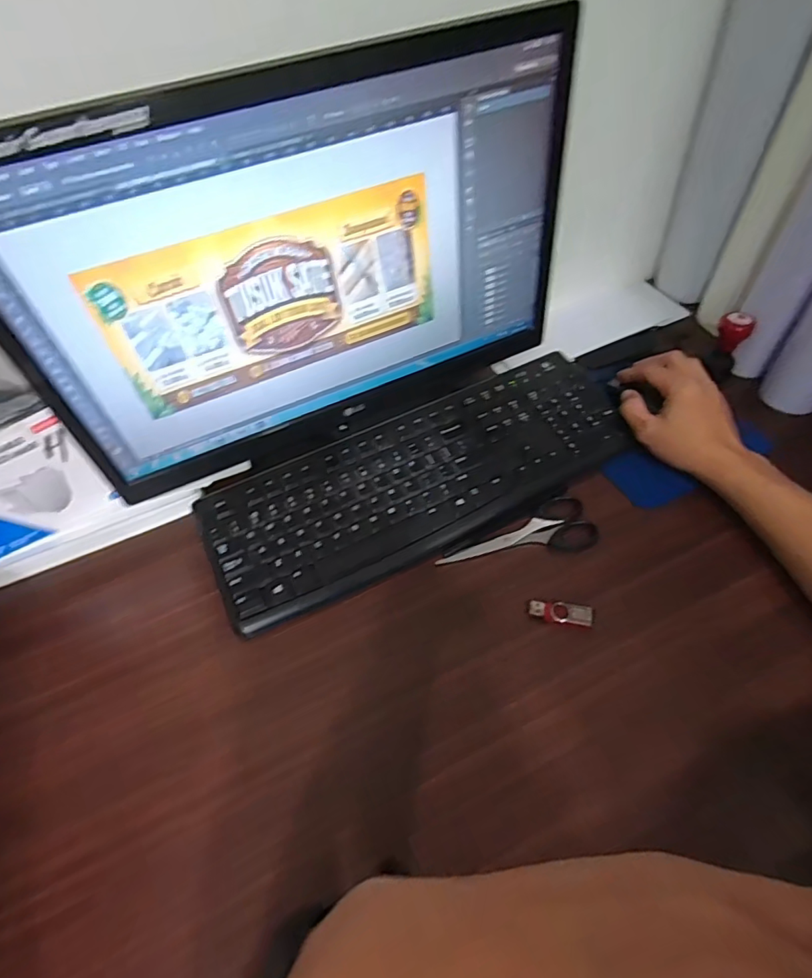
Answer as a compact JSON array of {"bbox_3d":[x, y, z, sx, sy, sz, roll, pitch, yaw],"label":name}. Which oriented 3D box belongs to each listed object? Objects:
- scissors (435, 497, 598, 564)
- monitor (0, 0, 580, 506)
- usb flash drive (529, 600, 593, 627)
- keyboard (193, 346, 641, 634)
[{"bbox_3d":[0.104,0.046,0.496,0.150,0.007,0.060,-13,53,-6],"label":"scissors"},{"bbox_3d":[-0.070,-0.156,0.433,0.435,0.310,0.050,-23,55,-13],"label":"monitor"},{"bbox_3d":[0.132,0.105,0.442,0.051,0.008,0.017,6,53,9],"label":"usb flash drive"},{"bbox_3d":[0.016,-0.014,0.529,0.430,0.034,0.152,-25,55,-14],"label":"keyboard"}]

